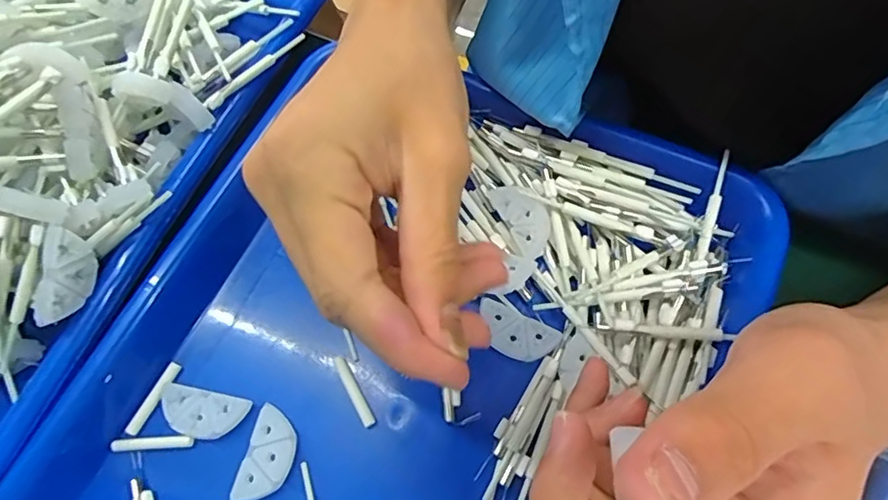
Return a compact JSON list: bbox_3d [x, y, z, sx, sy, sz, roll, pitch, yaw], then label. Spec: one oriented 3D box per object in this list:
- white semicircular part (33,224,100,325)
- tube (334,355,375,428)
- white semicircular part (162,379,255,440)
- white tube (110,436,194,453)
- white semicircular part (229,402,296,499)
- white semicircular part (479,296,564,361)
[{"bbox_3d":[-0.155,0.011,0.229,0.005,0.020,0.038,6,85,34],"label":"white semicircular part"},{"bbox_3d":[-0.040,0.062,0.246,0.005,0.004,0.034,-28,69,-9],"label":"tube"},{"bbox_3d":[-0.106,0.071,0.243,0.037,0.006,0.020,11,68,8],"label":"white semicircular part"},{"bbox_3d":[-0.126,0.084,0.241,0.035,0.004,0.006,-3,67,2],"label":"white tube"},{"bbox_3d":[-0.074,0.088,0.236,0.020,0.005,0.038,14,69,9],"label":"white semicircular part"},{"bbox_3d":[0.032,0.037,0.251,0.038,0.004,0.020,25,71,13],"label":"white semicircular part"}]

